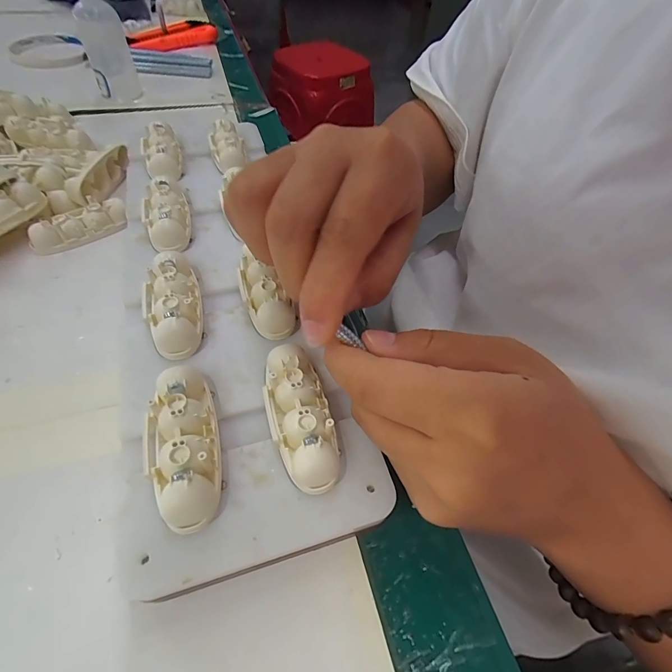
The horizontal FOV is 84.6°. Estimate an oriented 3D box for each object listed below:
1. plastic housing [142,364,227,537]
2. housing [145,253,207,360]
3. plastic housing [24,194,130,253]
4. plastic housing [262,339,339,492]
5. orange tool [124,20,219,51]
[{"bbox_3d":[-0.058,0.040,0.140,0.025,0.016,0.060,-12,55,-13],"label":"plastic housing"},{"bbox_3d":[-0.079,-0.016,0.181,0.024,0.016,0.060,-15,56,-15],"label":"housing"},{"bbox_3d":[-0.168,-0.073,0.241,0.058,0.018,0.023,-33,62,-25],"label":"plastic housing"},{"bbox_3d":[-0.015,0.032,0.152,0.024,0.016,0.059,-11,55,-12],"label":"plastic housing"},{"bbox_3d":[-0.193,-0.366,0.448,0.120,0.020,0.034,-33,62,-25],"label":"orange tool"}]

